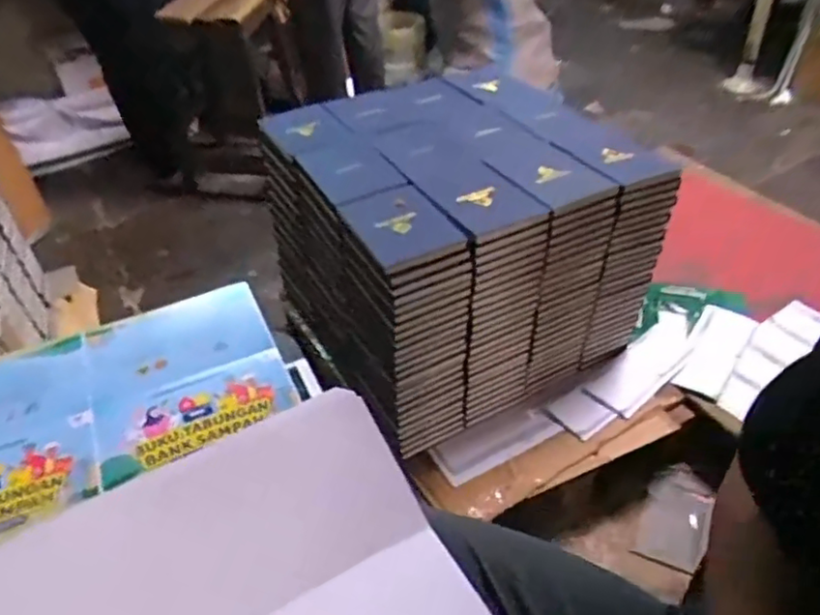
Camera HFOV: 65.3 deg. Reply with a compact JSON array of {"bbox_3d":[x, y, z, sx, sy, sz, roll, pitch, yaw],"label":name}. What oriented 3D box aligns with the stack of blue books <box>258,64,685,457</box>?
[{"bbox_3d":[0.090,-0.164,1.425,0.636,0.469,0.649,-23,44,-20],"label":"stack of blue books"}]

